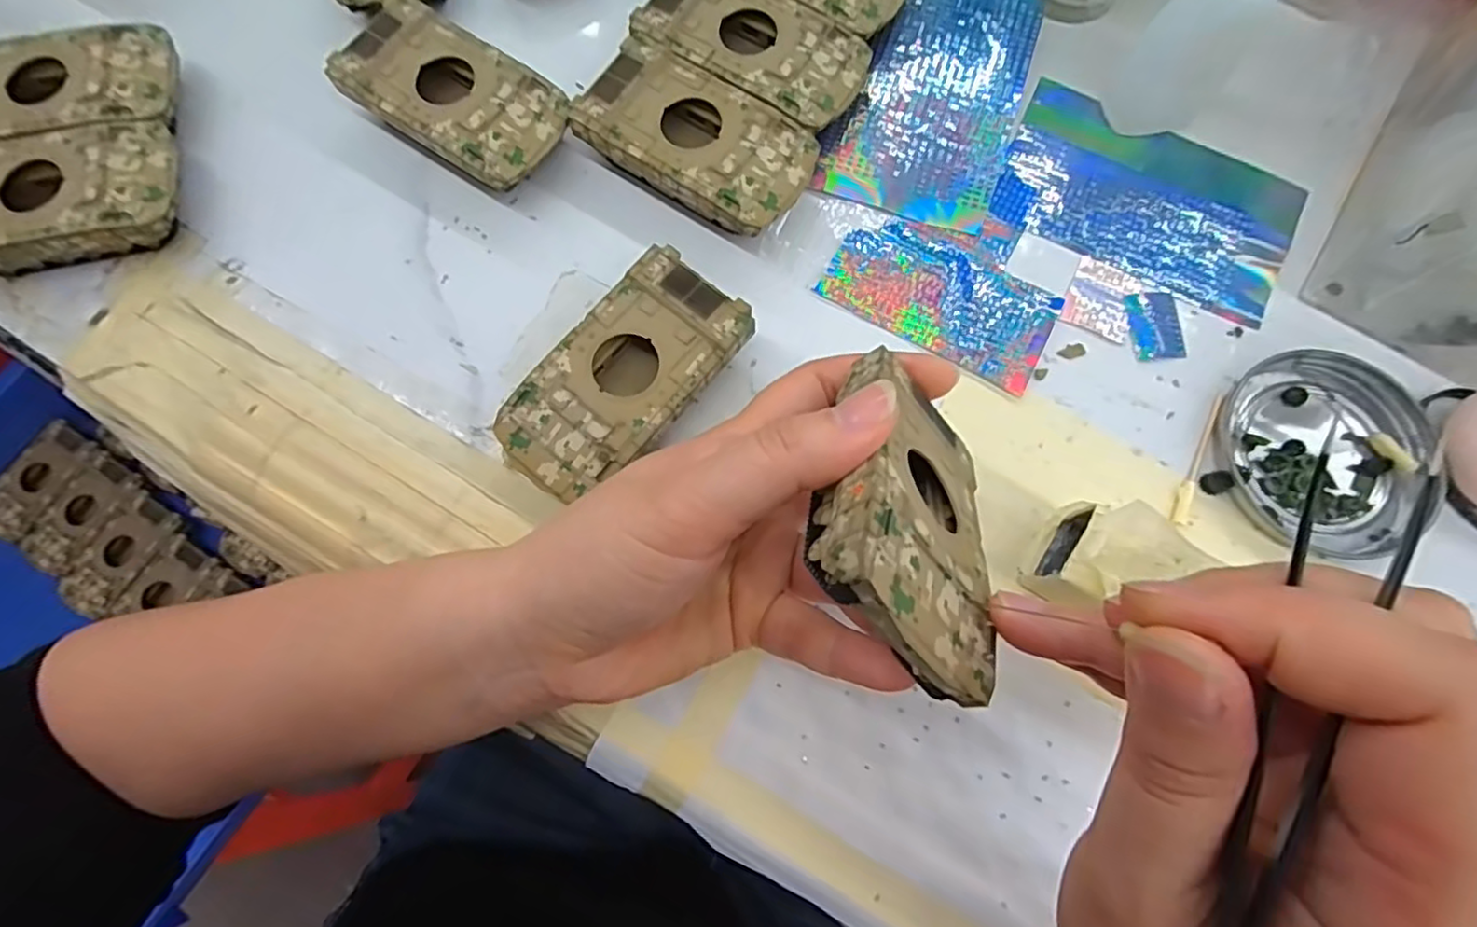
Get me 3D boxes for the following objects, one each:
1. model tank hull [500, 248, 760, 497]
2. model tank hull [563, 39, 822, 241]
[{"bbox_3d":[-0.043,-0.030,0.249,0.051,0.025,0.096,39,79,10],"label":"model tank hull"},{"bbox_3d":[-0.017,-0.132,0.274,0.095,0.025,0.052,32,78,8],"label":"model tank hull"}]

